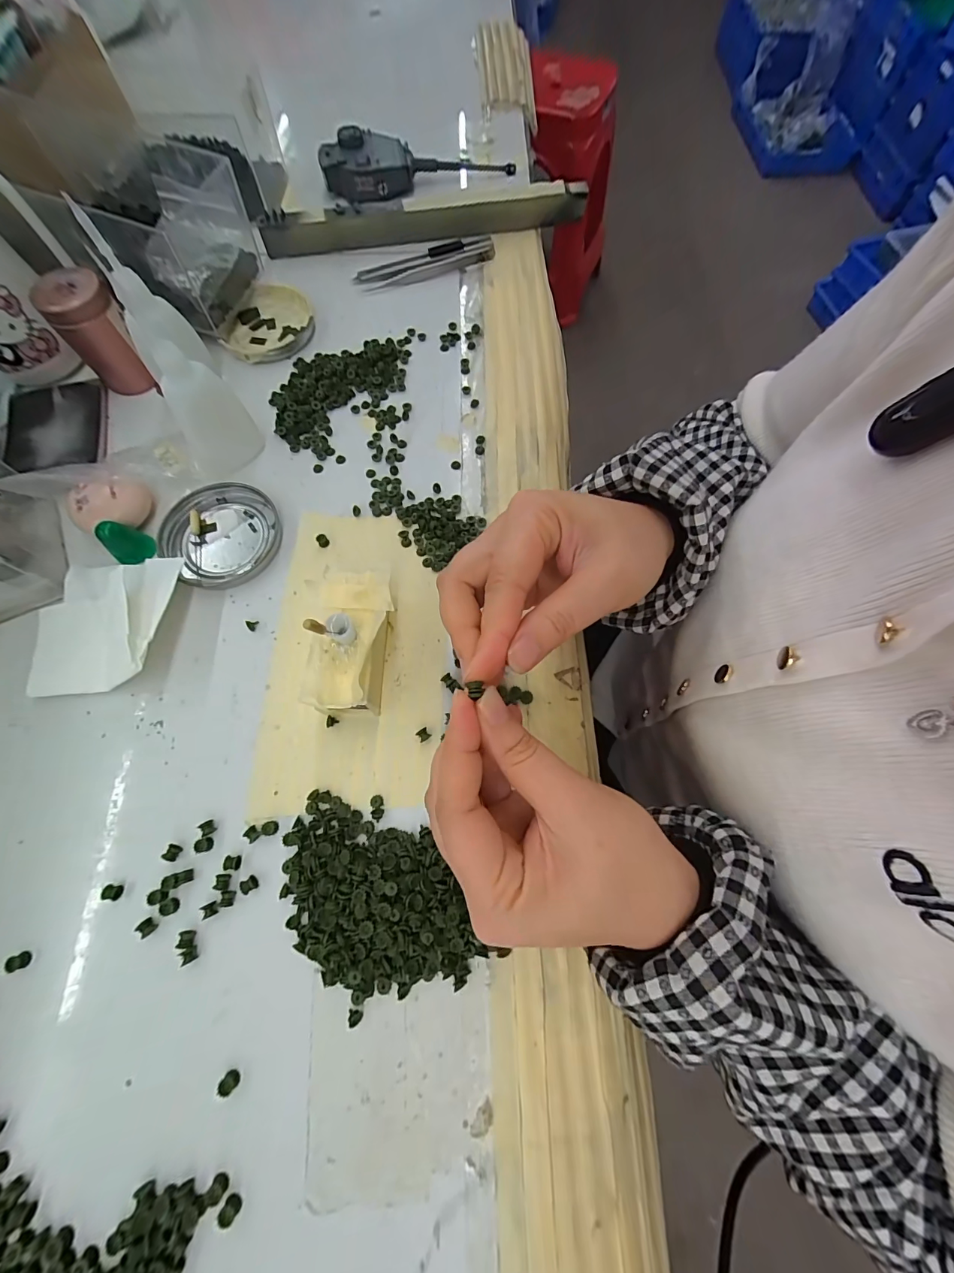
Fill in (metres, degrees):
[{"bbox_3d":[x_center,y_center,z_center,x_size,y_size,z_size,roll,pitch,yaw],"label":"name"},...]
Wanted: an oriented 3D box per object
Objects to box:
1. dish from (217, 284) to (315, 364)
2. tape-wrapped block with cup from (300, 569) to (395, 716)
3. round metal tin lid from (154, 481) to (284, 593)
[{"bbox_3d":[-0.175,-0.263,0.356,0.071,0.012,0.082,3,71,0],"label":"dish"},{"bbox_3d":[-0.072,0.004,0.246,0.045,0.045,0.083,2,71,1],"label":"tape-wrapped block with cup"},{"bbox_3d":[-0.175,-0.072,0.290,0.074,0.009,0.075,0,71,-1],"label":"round metal tin lid"}]

